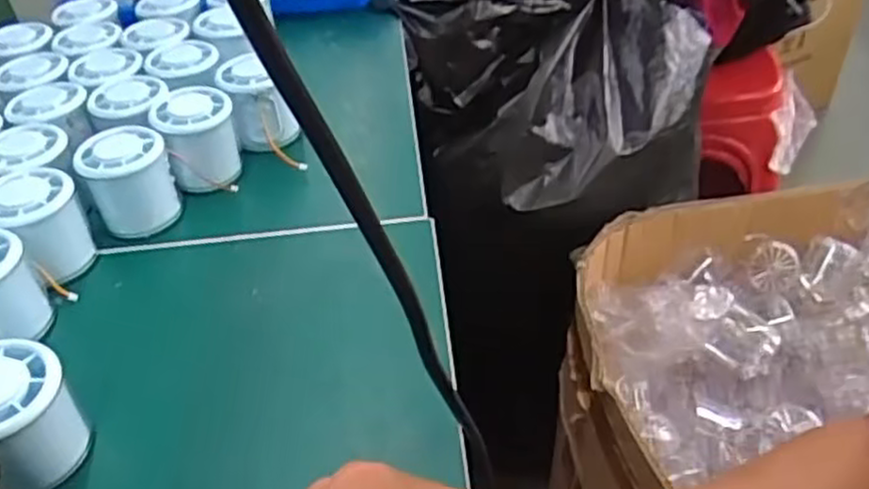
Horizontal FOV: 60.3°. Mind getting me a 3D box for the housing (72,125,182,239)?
[{"bbox_3d":[-0.207,-0.042,0.515,0.053,0.063,0.048,-17,43,-13],"label":"housing"}]

